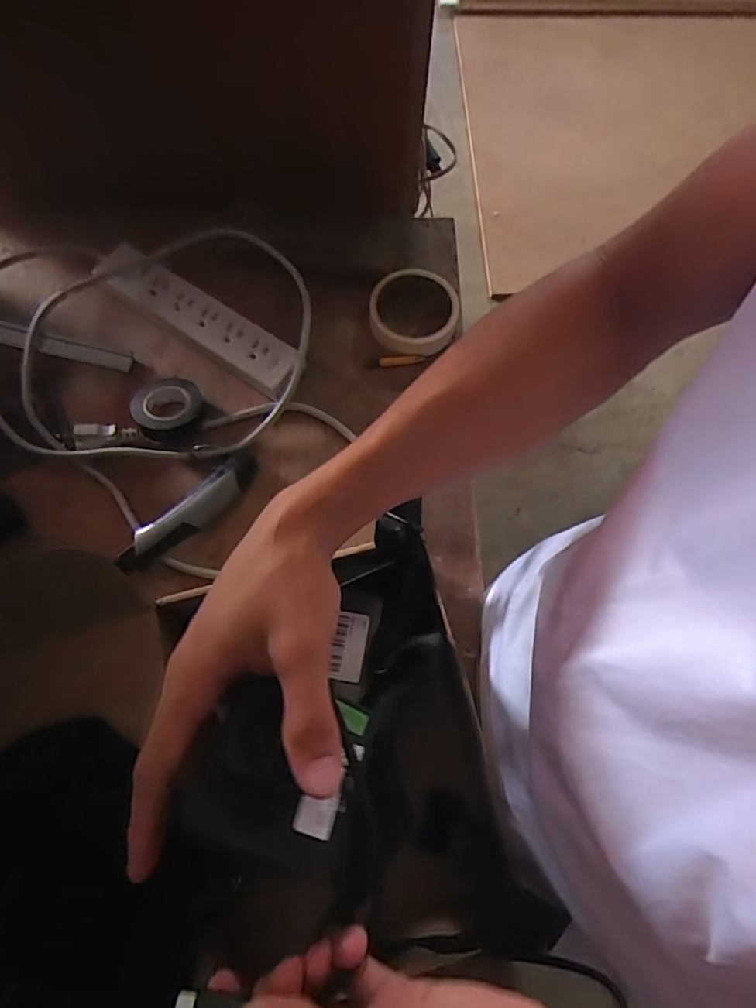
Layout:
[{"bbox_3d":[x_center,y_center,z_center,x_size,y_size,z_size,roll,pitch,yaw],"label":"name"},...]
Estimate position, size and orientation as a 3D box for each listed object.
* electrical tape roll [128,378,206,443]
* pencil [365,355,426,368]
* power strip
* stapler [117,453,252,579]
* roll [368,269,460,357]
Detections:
[{"bbox_3d":[-0.198,-0.091,0.518,0.062,0.027,0.064,0,70,-1],"label":"electrical tape roll"},{"bbox_3d":[0.018,-0.143,0.548,0.059,0.010,0.008,-7,71,-4],"label":"pencil"},{"bbox_3d":[-0.177,-0.183,0.543,0.236,0.028,0.048,35,73,10],"label":"power strip"},{"bbox_3d":[-0.165,0.008,0.485,0.144,0.028,0.033,-41,76,-14],"label":"stapler"},{"bbox_3d":[0.037,-0.192,0.548,0.090,0.024,0.082,0,70,-1],"label":"roll"}]

